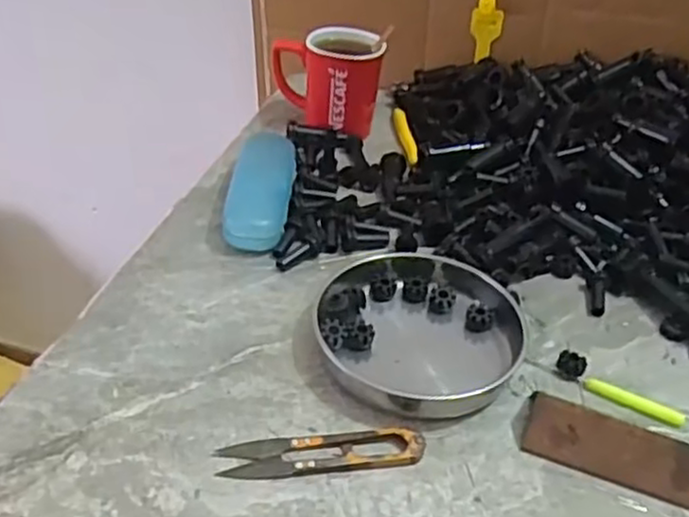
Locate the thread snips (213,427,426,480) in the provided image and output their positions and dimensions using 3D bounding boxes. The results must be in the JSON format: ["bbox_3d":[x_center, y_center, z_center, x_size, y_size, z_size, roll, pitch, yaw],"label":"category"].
[{"bbox_3d":[-0.012,0.110,0.421,0.115,0.010,0.025,-1,38,-10],"label":"thread snips"}]

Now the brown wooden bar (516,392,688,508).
[{"bbox_3d":[0.194,0.123,0.424,0.182,0.024,0.036,18,39,14],"label":"brown wooden bar"}]

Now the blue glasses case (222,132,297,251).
[{"bbox_3d":[-0.067,-0.063,0.618,0.047,0.028,0.154,6,37,-1],"label":"blue glasses case"}]

